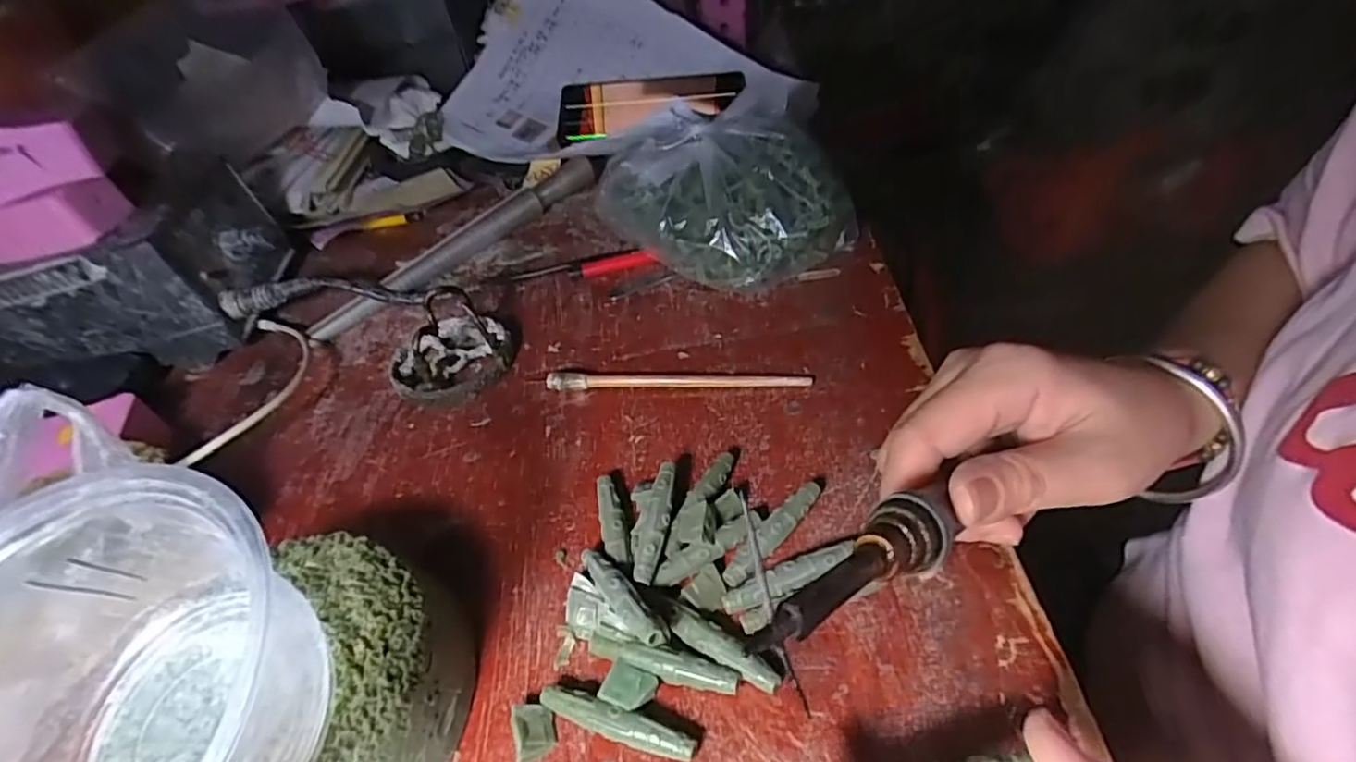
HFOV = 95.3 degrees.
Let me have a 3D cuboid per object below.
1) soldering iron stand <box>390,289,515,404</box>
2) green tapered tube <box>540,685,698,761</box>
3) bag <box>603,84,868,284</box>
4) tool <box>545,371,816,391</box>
[{"bbox_3d":[-0.130,-0.026,0.350,0.072,0.044,0.066,-26,46,-16],"label":"soldering iron stand"},{"bbox_3d":[-0.021,0.116,0.210,0.056,0.010,0.010,10,47,19],"label":"green tapered tube"},{"bbox_3d":[0.028,-0.122,0.402,0.130,0.077,0.149,-32,48,-22],"label":"bag"},{"bbox_3d":[-0.001,-0.001,0.329,0.139,0.009,0.009,-1,45,9],"label":"tool"}]

